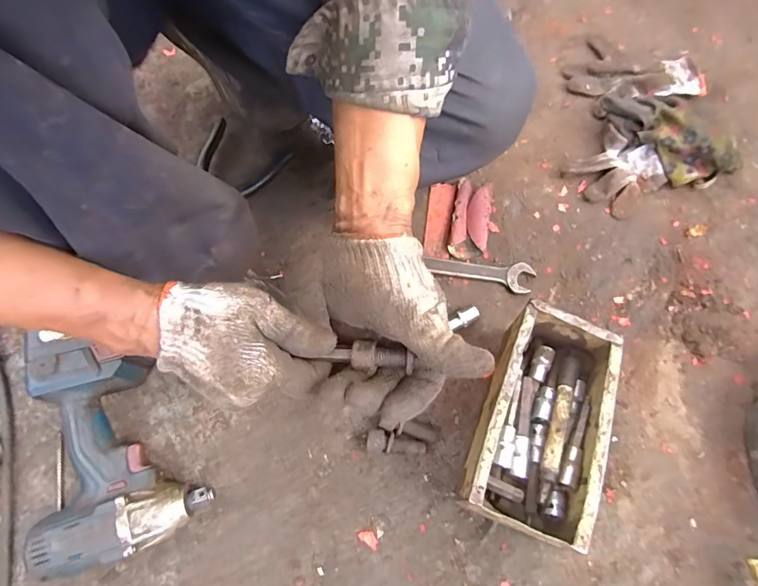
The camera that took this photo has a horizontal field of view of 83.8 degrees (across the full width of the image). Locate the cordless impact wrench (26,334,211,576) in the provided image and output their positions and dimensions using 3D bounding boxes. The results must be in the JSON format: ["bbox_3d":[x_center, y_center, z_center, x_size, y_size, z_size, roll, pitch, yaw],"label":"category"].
[{"bbox_3d":[-0.255,0.149,0.411,0.144,0.079,0.195,-14,65,-3],"label":"cordless impact wrench"}]

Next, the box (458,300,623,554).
[{"bbox_3d":[0.162,0.125,0.424,0.105,0.086,0.205,22,68,10],"label":"box"}]

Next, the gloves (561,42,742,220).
[{"bbox_3d":[0.372,-0.260,0.596,0.215,0.061,0.305,-2,68,0],"label":"gloves"}]

